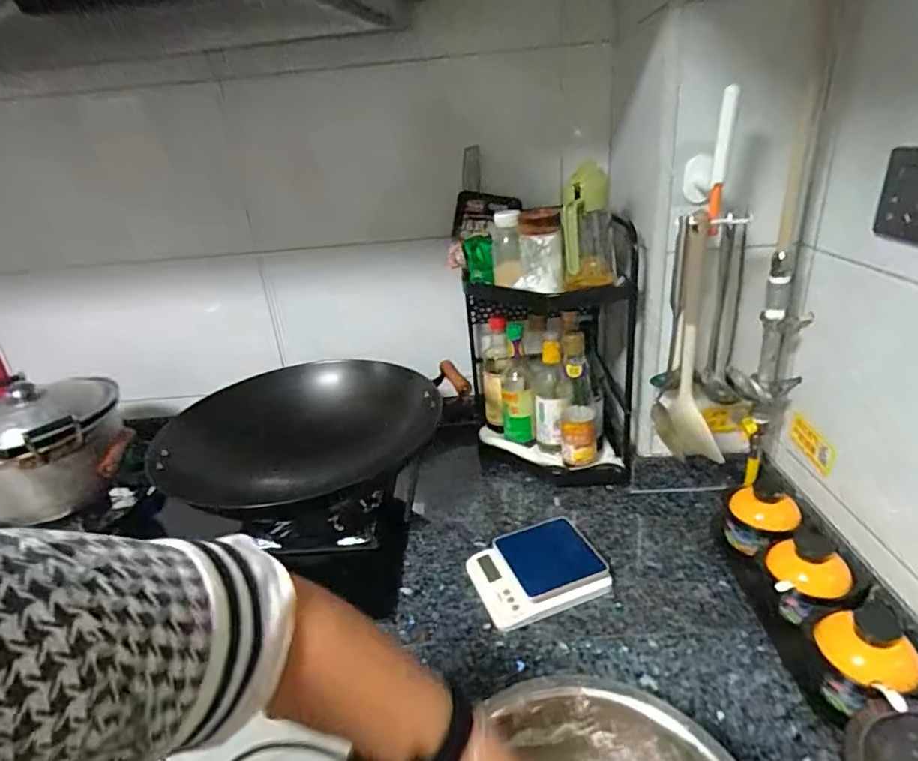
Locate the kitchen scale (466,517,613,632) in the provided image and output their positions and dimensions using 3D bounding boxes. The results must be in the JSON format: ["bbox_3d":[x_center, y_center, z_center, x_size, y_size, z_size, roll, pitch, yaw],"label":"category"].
[{"bbox_3d":[0.113,0.272,0.766,0.183,0.034,0.138,-14,27,-18],"label":"kitchen scale"}]

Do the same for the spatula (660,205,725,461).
[{"bbox_3d":[0.342,-0.040,0.754,0.086,0.378,0.059,7,28,25],"label":"spatula"}]

